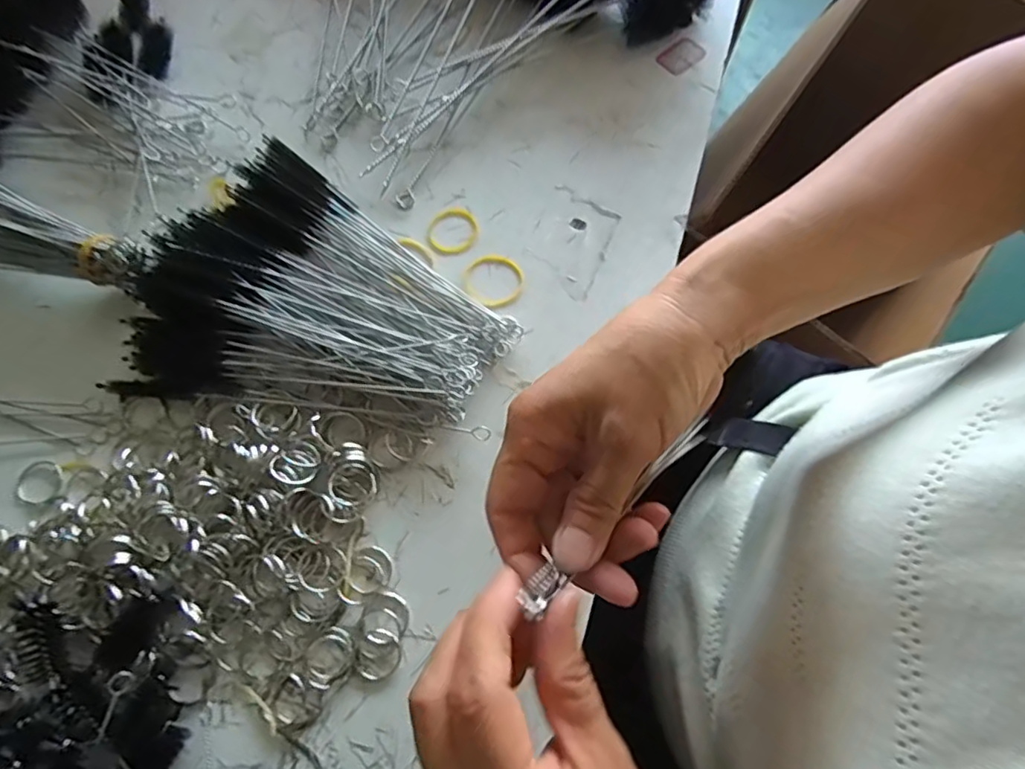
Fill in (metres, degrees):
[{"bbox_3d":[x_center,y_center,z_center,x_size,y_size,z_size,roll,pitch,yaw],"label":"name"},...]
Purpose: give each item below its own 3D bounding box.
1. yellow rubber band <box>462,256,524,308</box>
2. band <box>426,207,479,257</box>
[{"bbox_3d":[-0.012,-0.067,0.372,0.038,0.004,0.037,1,72,-2],"label":"yellow rubber band"},{"bbox_3d":[-0.039,-0.102,0.386,0.033,0.004,0.038,32,73,8],"label":"band"}]

